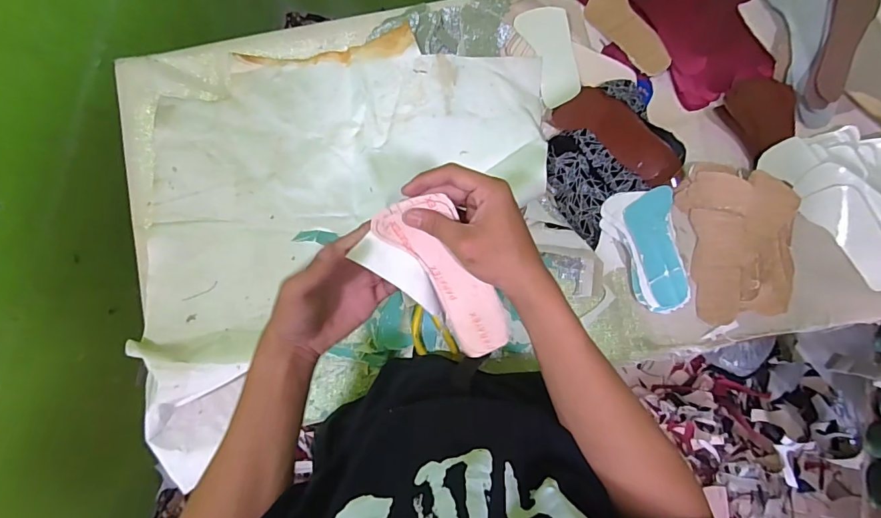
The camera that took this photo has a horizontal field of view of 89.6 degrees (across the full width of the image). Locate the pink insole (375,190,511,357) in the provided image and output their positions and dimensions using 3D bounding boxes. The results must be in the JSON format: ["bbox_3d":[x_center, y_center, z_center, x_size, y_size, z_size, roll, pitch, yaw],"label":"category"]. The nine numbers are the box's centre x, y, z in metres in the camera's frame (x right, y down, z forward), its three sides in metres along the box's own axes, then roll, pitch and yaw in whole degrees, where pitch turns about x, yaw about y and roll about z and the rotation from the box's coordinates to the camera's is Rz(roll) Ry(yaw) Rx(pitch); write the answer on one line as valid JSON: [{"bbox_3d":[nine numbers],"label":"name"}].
[{"bbox_3d":[0.010,0.011,0.406,0.067,0.024,0.156,-36,95,-4],"label":"pink insole"}]

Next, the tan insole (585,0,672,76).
[{"bbox_3d":[0.286,-0.356,0.689,0.068,0.009,0.171,-28,81,19],"label":"tan insole"}]

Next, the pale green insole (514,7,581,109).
[{"bbox_3d":[0.166,-0.308,0.673,0.069,0.007,0.149,-14,91,25],"label":"pale green insole"}]

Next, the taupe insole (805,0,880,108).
[{"bbox_3d":[0.607,-0.348,0.667,0.080,0.015,0.244,15,93,-10],"label":"taupe insole"}]

